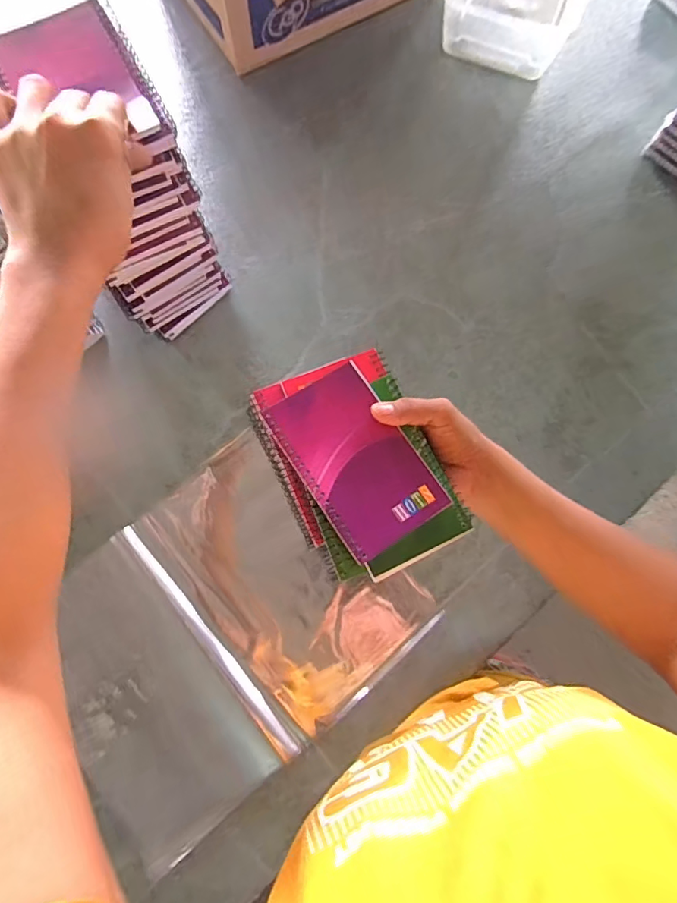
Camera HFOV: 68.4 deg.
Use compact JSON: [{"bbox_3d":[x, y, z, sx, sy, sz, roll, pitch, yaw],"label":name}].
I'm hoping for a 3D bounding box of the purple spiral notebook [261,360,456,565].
[{"bbox_3d":[0.013,0.005,0.357,0.079,0.004,0.128,-32,79,-7],"label":"purple spiral notebook"}]

